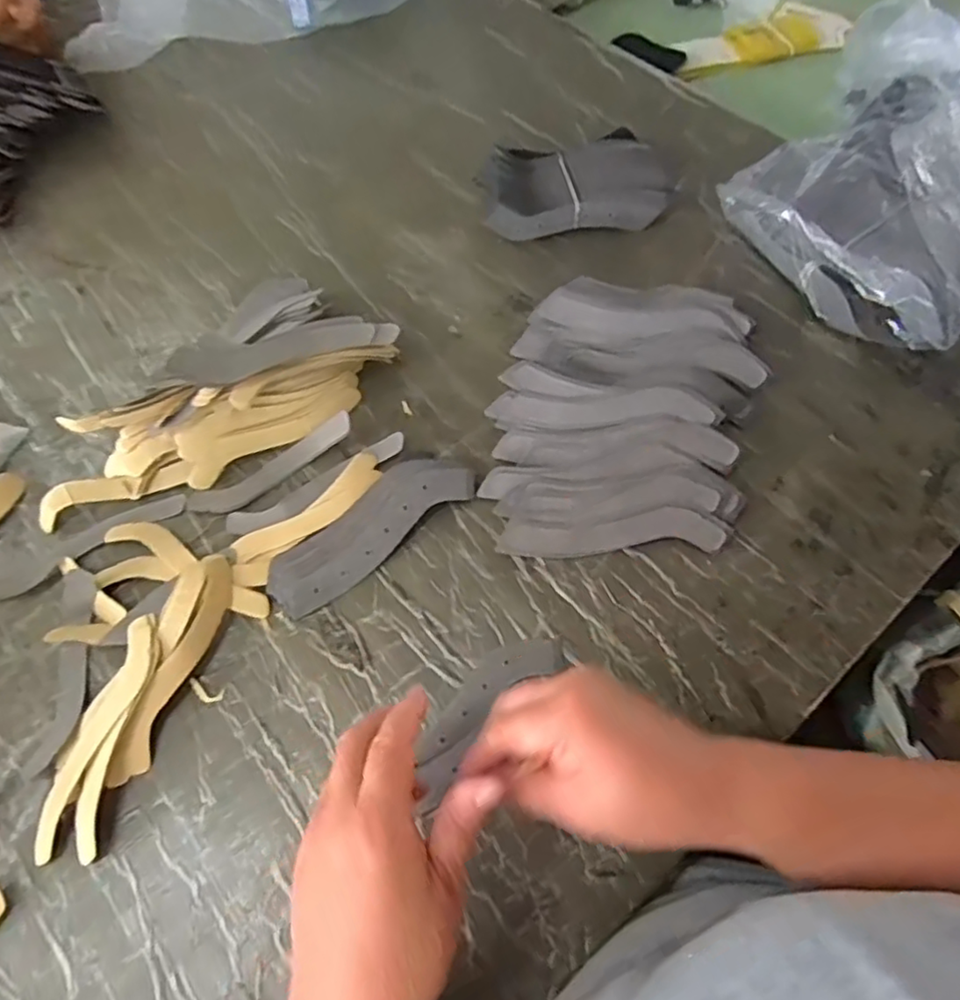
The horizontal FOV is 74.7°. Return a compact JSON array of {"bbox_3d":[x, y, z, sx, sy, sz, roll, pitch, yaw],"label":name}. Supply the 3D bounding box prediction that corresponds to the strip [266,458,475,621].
[{"bbox_3d":[-0.083,0.020,0.469,0.165,0.022,0.054,-36,68,-14],"label":"strip"}]

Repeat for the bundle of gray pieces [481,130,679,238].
[{"bbox_3d":[0.090,-0.306,0.609,0.175,0.043,0.109,-9,64,-2],"label":"bundle of gray pieces"}]

